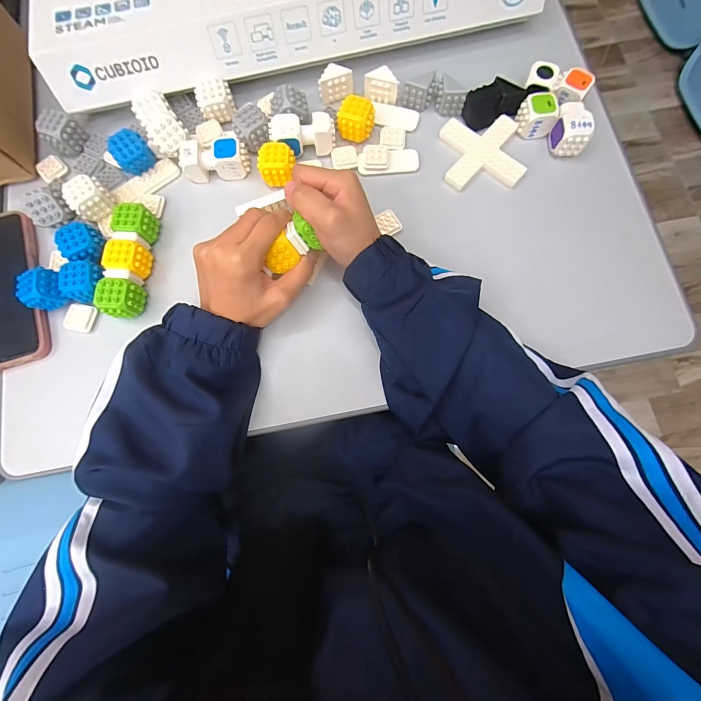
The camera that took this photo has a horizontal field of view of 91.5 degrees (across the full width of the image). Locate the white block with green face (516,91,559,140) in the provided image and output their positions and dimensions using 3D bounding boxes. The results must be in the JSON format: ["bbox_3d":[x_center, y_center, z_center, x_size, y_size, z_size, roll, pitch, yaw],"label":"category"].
[{"bbox_3d":[0.203,-0.258,0.373,0.034,0.028,0.034,-2,78,1],"label":"white block with green face"}]

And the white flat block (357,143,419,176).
[{"bbox_3d":[0.043,-0.212,0.377,0.067,0.012,0.031,-1,78,1],"label":"white flat block"}]

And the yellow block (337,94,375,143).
[{"bbox_3d":[0.006,-0.252,0.373,0.035,0.028,0.032,19,79,5],"label":"yellow block"}]

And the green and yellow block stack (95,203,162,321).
[{"bbox_3d":[-0.225,-0.089,0.348,0.031,0.038,0.113,4,78,2],"label":"green and yellow block stack"}]

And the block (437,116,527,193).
[{"bbox_3d":[0.145,-0.219,0.379,0.082,0.010,0.084,-3,78,0],"label":"block"}]

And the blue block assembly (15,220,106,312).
[{"bbox_3d":[-0.273,-0.075,0.342,0.057,0.037,0.094,30,80,7],"label":"blue block assembly"}]

